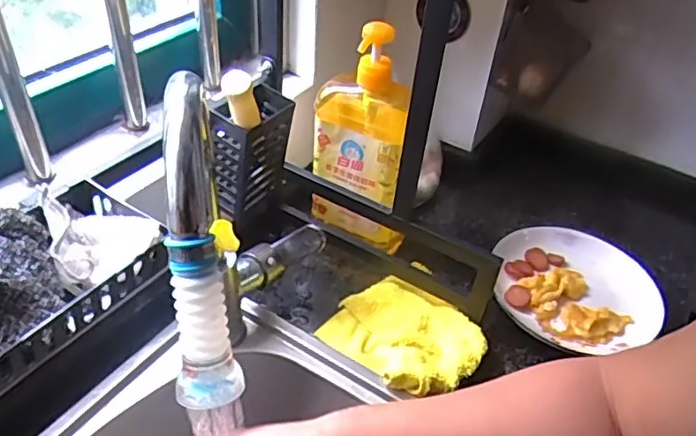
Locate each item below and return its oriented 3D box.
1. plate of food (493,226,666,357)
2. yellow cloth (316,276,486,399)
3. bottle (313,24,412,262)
[{"bbox_3d":[0.269,0.092,0.689,0.194,0.046,0.181,3,40,-3],"label":"plate of food"},{"bbox_3d":[0.059,0.125,0.620,0.151,0.035,0.115,35,48,30],"label":"yellow cloth"},{"bbox_3d":[0.023,-0.087,0.653,0.118,0.245,0.068,24,43,20],"label":"bottle"}]

